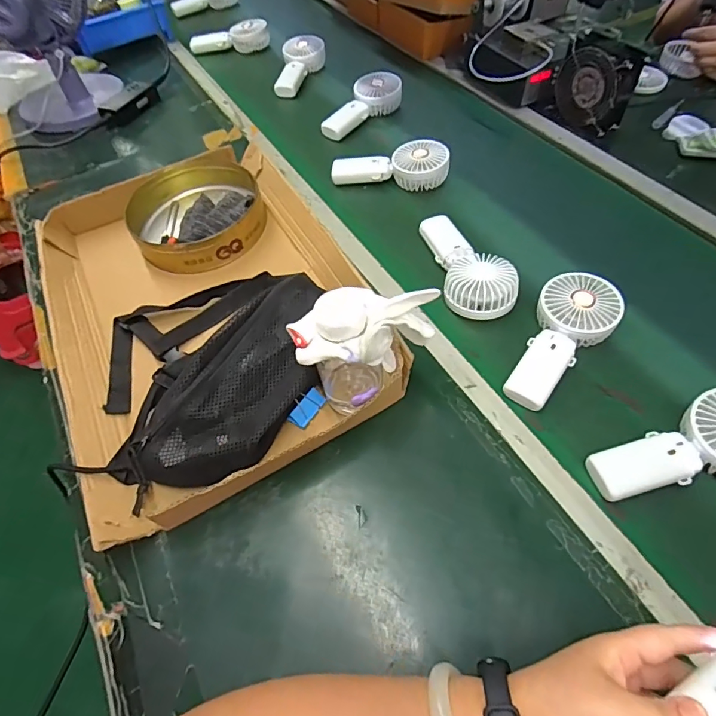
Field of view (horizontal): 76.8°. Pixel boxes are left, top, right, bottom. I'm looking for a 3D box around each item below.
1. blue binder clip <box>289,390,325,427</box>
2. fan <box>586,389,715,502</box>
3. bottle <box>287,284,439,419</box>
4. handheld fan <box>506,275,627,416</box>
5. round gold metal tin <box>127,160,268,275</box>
[{"bbox_3d":[-0.055,0.054,0.486,0.021,0.018,0.042,29,64,21],"label":"blue binder clip"},{"bbox_3d":[0.316,0.093,0.422,0.182,0.038,0.088,-24,57,-9],"label":"fan"},{"bbox_3d":[0.010,-0.001,0.440,0.126,0.148,0.066,-24,57,-10],"label":"bottle"},{"bbox_3d":[0.229,-0.021,0.506,0.087,0.037,0.182,28,63,22],"label":"handheld fan"},{"bbox_3d":[-0.230,-0.213,0.663,0.189,0.049,0.193,-2,57,3],"label":"round gold metal tin"}]

